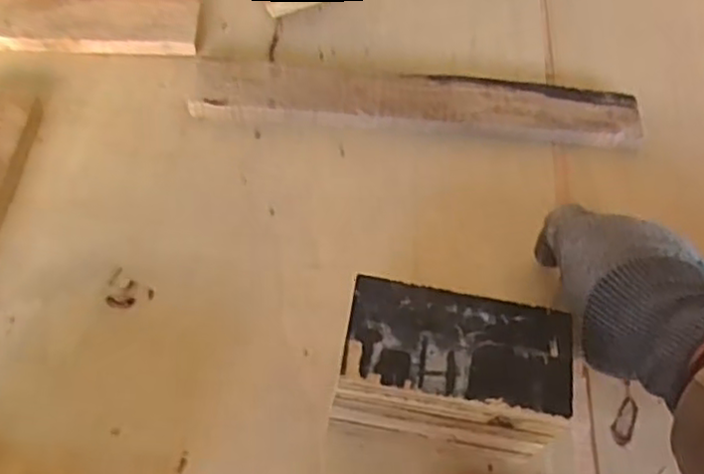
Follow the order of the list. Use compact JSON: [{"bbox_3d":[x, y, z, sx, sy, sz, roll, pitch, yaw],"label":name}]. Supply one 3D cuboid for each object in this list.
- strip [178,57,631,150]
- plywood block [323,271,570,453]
[{"bbox_3d":[0.052,-0.106,0.550,0.341,0.015,0.056,4,57,-2],"label":"strip"},{"bbox_3d":[0.052,0.079,0.389,0.115,0.088,0.063,7,57,0],"label":"plywood block"}]

